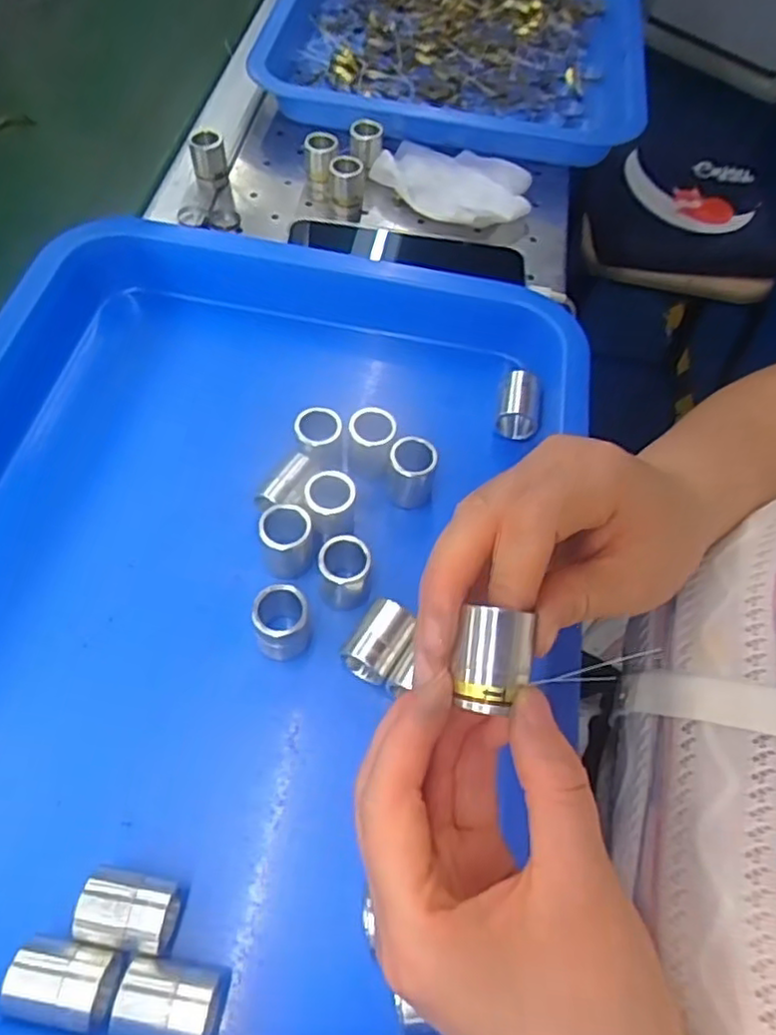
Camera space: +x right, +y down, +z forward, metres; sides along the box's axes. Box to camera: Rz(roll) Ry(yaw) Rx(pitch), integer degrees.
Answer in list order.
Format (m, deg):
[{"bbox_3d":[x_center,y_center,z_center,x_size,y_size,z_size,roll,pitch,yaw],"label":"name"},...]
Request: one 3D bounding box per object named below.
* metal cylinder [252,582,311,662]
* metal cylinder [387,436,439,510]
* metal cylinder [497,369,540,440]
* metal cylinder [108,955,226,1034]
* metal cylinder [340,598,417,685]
[{"bbox_3d":[-0.045,0.046,0.289,0.023,0.034,0.020,-17,59,-10],"label":"metal cylinder"},{"bbox_3d":[0.012,-0.021,0.333,0.022,0.032,0.021,6,58,5],"label":"metal cylinder"},{"bbox_3d":[0.071,-0.061,0.367,0.020,0.026,0.028,8,58,6],"label":"metal cylinder"},{"bbox_3d":[-0.071,0.161,0.224,0.032,0.020,0.022,4,58,4],"label":"metal cylinder"},{"bbox_3d":[-0.003,0.054,0.291,0.021,0.024,0.032,26,62,16],"label":"metal cylinder"}]

